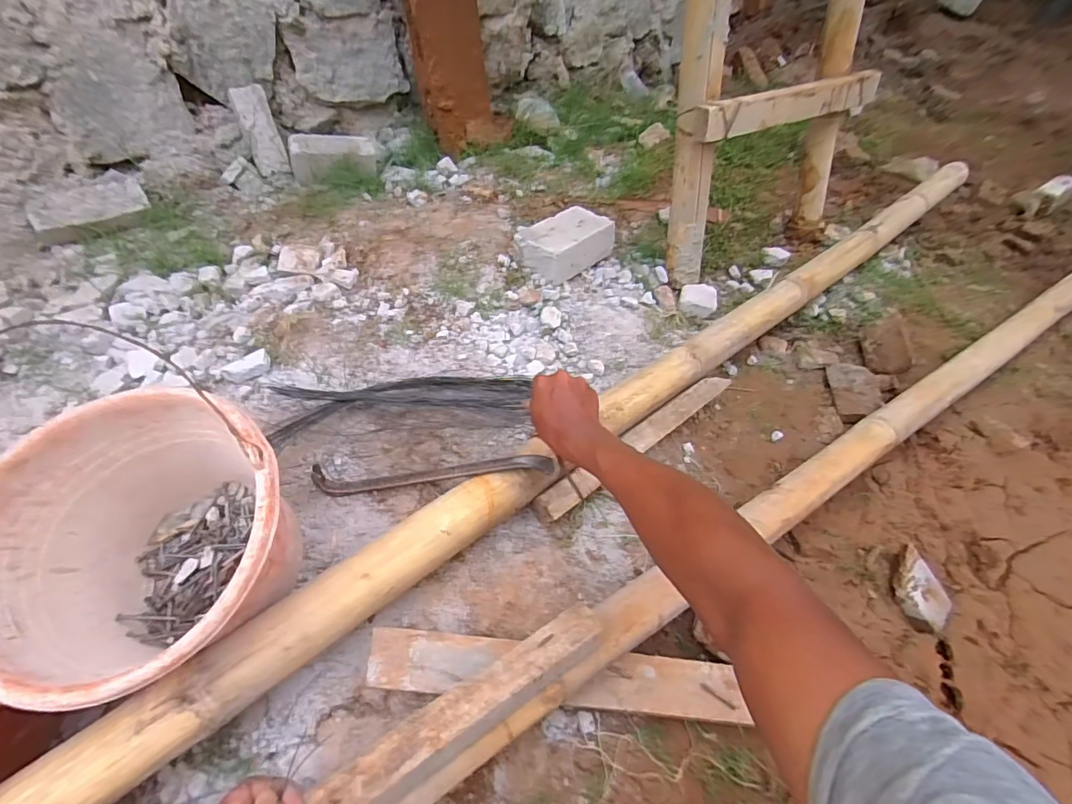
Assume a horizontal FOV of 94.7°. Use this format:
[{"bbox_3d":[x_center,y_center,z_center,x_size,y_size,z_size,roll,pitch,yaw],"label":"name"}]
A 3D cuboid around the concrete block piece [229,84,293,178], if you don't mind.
[{"bbox_3d":[-0.688,-0.677,1.240,0.078,0.196,0.037,-21,30,-20],"label":"concrete block piece"}]

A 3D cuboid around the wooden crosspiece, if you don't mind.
[{"bbox_3d":[0.501,-0.572,0.947,0.476,0.058,0.046,-22,58,-21],"label":"wooden crosspiece"}]

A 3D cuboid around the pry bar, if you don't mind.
[{"bbox_3d":[-0.132,0.087,0.623,0.306,0.052,0.019,-8,52,9],"label":"pry bar"}]

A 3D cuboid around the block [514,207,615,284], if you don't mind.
[{"bbox_3d":[0.059,-0.333,1.042,0.125,0.084,0.202,38,58,22],"label":"block"}]

